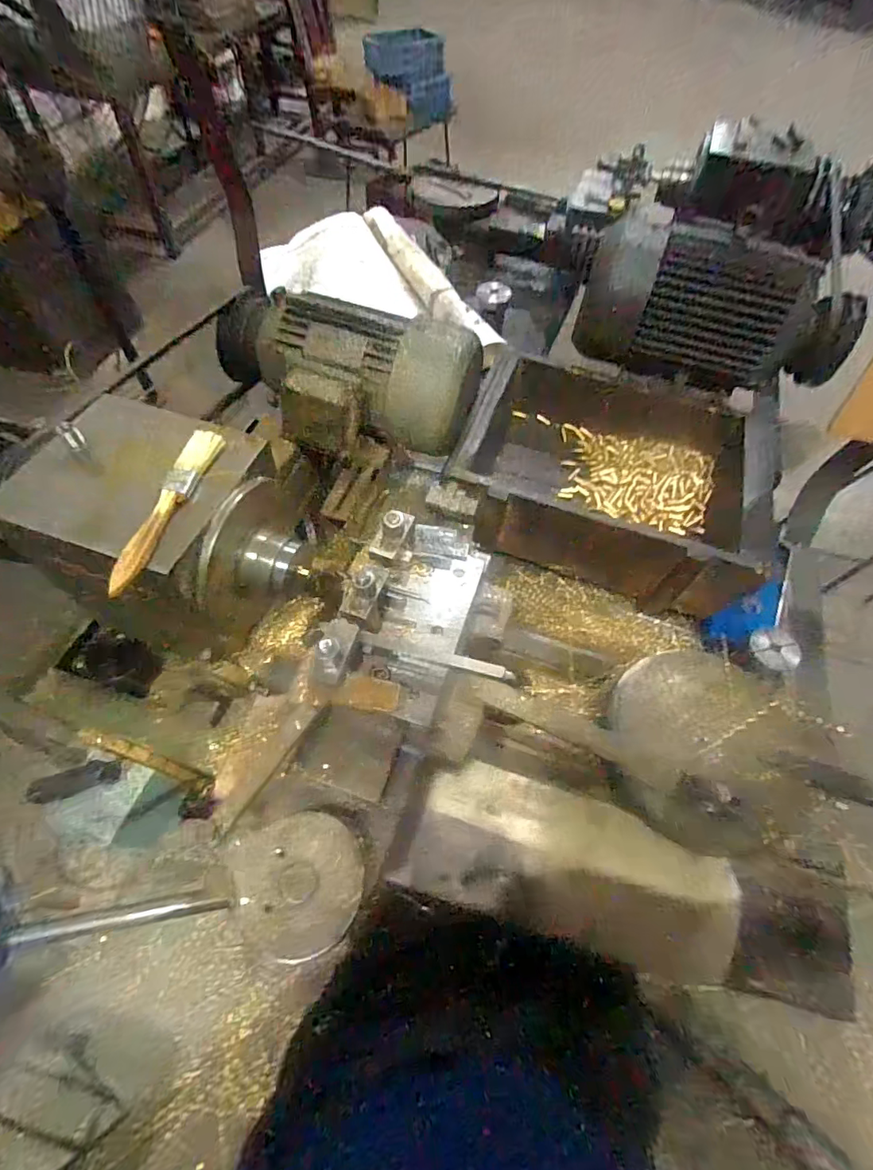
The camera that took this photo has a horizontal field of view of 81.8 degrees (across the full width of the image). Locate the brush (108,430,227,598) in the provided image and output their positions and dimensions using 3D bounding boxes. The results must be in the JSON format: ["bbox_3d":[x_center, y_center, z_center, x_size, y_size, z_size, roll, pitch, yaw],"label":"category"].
[{"bbox_3d":[-0.215,-0.062,0.396,0.023,0.013,0.161,13,59,5],"label":"brush"}]

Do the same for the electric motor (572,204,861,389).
[{"bbox_3d":[0.412,-0.410,0.748,0.375,0.185,0.173,34,63,16],"label":"electric motor"}]

